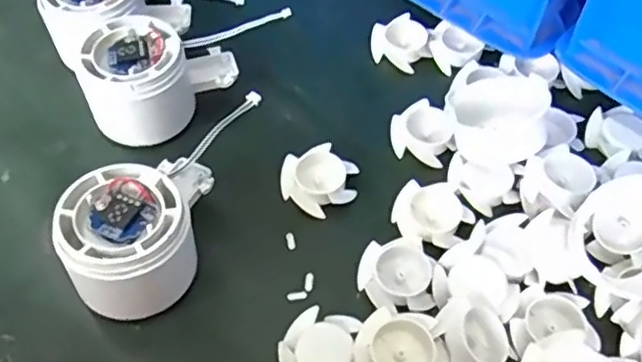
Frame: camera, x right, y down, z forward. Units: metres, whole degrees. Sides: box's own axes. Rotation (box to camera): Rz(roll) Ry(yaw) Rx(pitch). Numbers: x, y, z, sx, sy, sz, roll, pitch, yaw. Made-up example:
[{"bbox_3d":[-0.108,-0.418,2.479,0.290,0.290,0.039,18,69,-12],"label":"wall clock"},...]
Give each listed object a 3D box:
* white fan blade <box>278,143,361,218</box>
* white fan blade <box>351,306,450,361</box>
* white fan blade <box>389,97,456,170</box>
[{"bbox_3d":[-0.002,0.000,0.351,0.038,0.013,0.035,-32,61,-20],"label":"white fan blade"},{"bbox_3d":[0.035,0.079,0.284,0.040,0.020,0.037,0,56,0],"label":"white fan blade"},{"bbox_3d":[0.059,-0.028,0.370,0.035,0.011,0.038,0,56,0],"label":"white fan blade"}]

